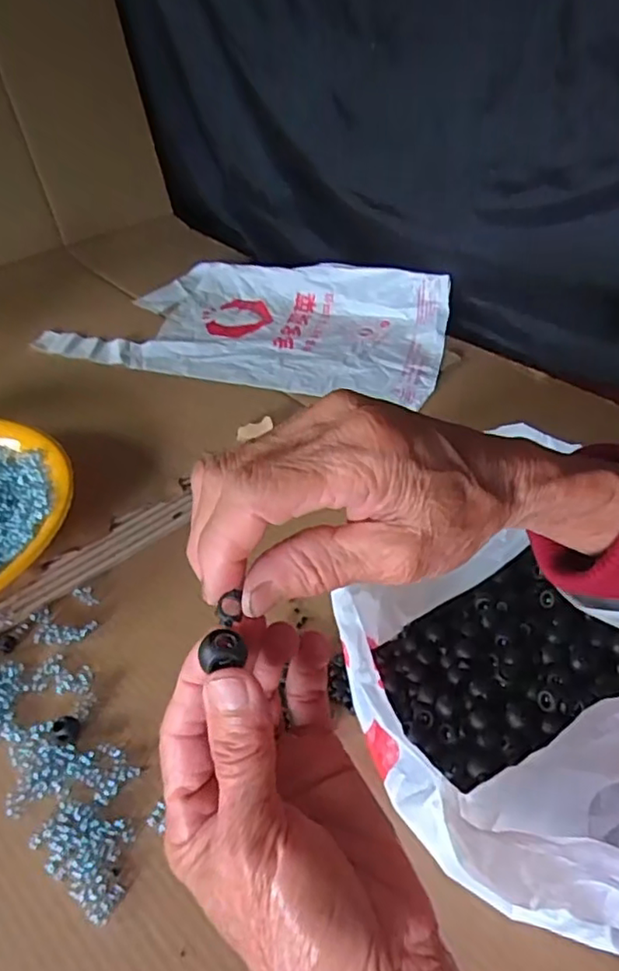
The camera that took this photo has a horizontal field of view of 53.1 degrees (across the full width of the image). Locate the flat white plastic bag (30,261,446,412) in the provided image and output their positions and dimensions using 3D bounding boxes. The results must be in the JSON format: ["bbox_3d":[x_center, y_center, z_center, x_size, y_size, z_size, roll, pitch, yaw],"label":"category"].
[{"bbox_3d":[-0.071,-0.210,0.751,0.464,0.048,0.235,10,44,13],"label":"flat white plastic bag"}]

